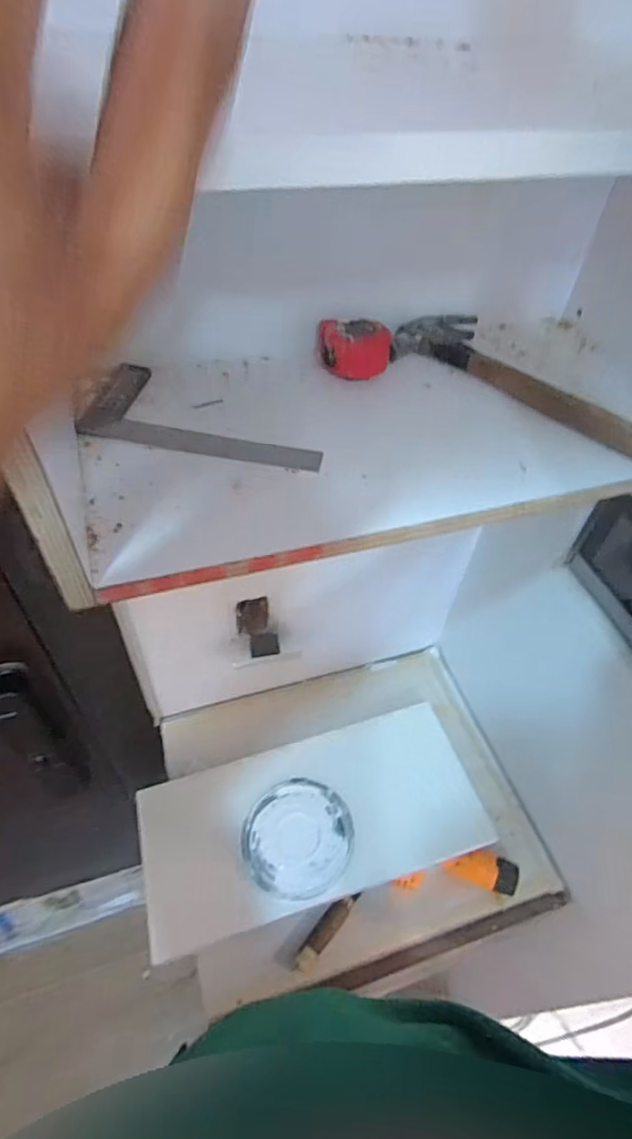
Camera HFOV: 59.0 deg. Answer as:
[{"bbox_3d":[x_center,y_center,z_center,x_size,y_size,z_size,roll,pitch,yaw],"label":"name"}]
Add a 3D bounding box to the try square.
[{"bbox_3d":[-0.090,-0.135,0.487,0.201,0.008,0.098,10,49,3],"label":"try square"}]

